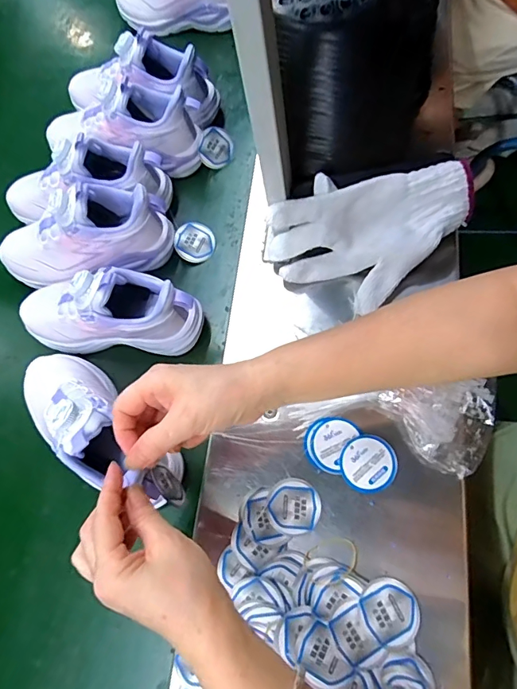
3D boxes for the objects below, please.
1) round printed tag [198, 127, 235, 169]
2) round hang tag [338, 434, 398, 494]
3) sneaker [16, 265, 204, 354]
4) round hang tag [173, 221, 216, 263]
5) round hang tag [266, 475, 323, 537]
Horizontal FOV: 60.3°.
[{"bbox_3d":[-0.055,-0.258,0.587,0.051,0.048,0.007,-11,26,-26],"label":"round printed tag"},{"bbox_3d":[0.101,0.109,0.409,0.049,0.005,0.051,-1,74,4],"label":"round hang tag"},{"bbox_3d":[-0.169,-0.036,0.475,0.207,0.094,0.073,1,69,8],"label":"sneaker"},{"bbox_3d":[-0.078,-0.126,0.548,0.049,0.004,0.049,2,83,-14],"label":"round hang tag"},{"bbox_3d":[0.032,0.147,0.404,0.048,0.007,0.048,-3,69,7],"label":"round hang tag"}]

